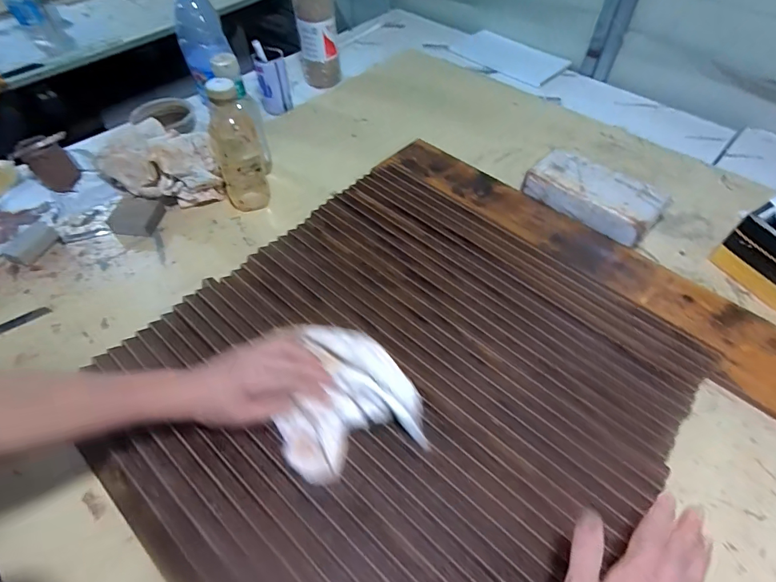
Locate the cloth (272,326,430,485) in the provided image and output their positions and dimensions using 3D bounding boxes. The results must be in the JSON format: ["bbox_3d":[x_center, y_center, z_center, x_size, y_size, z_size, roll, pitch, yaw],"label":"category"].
[{"bbox_3d":[-0.050,0.111,0.457,0.147,0.033,0.164,-15,54,-11],"label":"cloth"}]

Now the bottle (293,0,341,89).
[{"bbox_3d":[-0.162,-0.618,0.900,0.089,0.271,0.073,-8,53,-6],"label":"bottle"}]

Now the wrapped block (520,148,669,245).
[{"bbox_3d":[0.340,-0.159,0.689,0.209,0.058,0.099,36,60,25],"label":"wrapped block"}]

